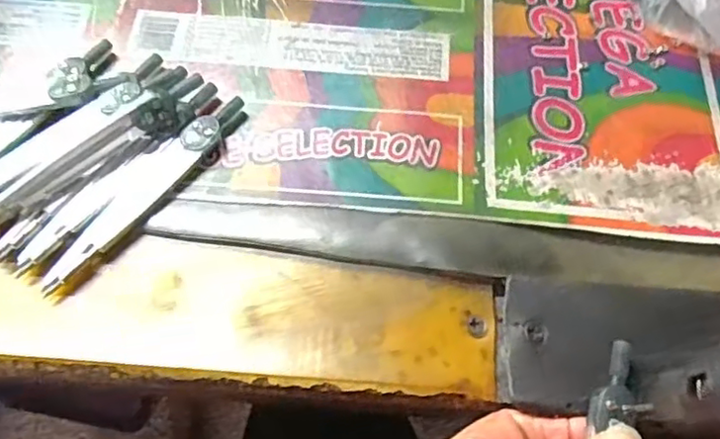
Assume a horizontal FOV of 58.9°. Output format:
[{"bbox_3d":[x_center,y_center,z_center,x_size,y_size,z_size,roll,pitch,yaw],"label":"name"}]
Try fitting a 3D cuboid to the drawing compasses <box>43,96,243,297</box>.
[{"bbox_3d":[-0.088,-0.014,0.266,0.015,0.009,0.108,33,66,14],"label":"drawing compasses"}]

